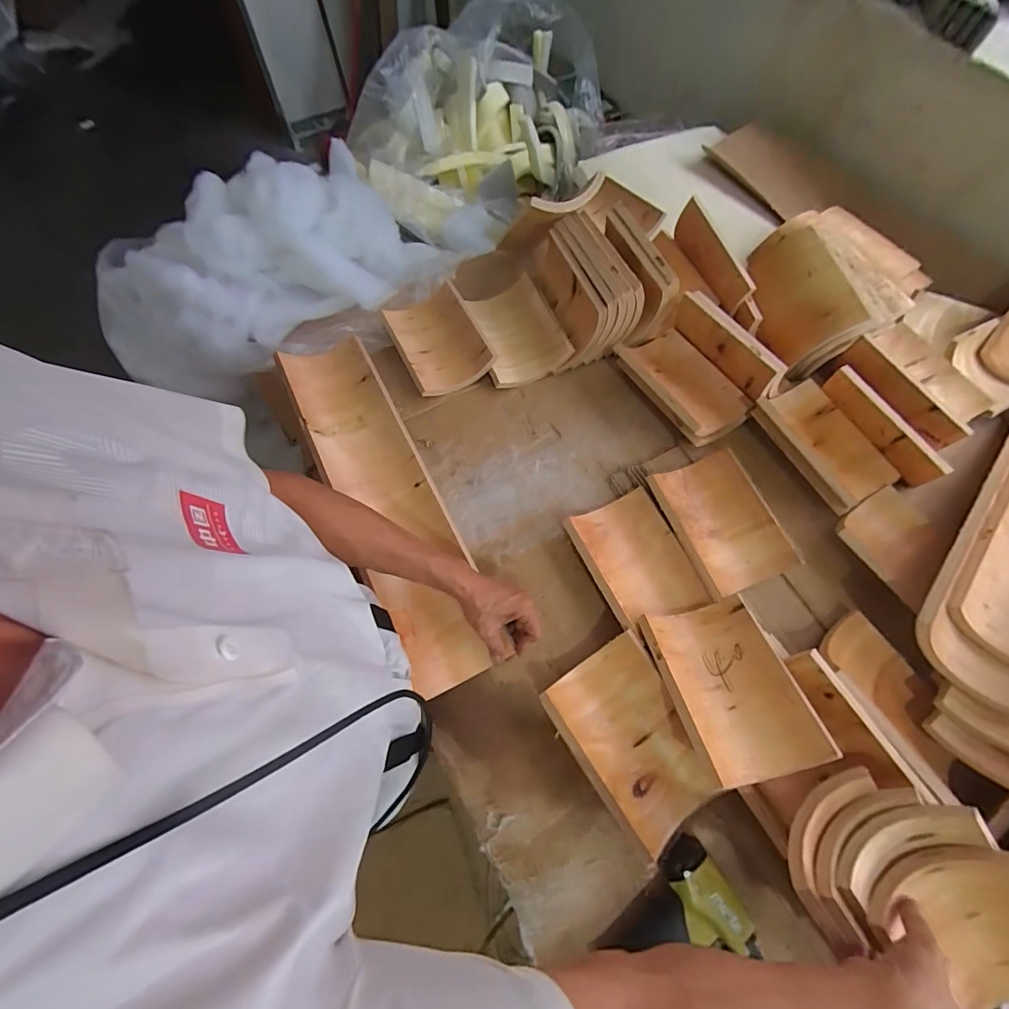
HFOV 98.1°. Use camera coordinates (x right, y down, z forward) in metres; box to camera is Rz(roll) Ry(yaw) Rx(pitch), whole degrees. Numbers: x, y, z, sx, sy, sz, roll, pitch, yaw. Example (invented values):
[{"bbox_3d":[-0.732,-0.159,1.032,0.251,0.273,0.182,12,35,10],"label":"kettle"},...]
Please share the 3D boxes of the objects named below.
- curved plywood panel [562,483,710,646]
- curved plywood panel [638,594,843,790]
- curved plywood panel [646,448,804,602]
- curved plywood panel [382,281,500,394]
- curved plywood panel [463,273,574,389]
[{"bbox_3d":[0.188,0.081,0.633,0.143,0.038,0.189,-23,71,-13],"label":"curved plywood panel"},{"bbox_3d":[0.267,0.217,0.531,0.140,0.032,0.195,-14,49,-3],"label":"curved plywood panel"},{"bbox_3d":[0.318,0.027,0.650,0.135,0.050,0.197,-20,70,-12],"label":"curved plywood panel"},{"bbox_3d":[-0.117,-0.294,0.778,0.146,0.062,0.196,-22,71,-12],"label":"curved plywood panel"},{"bbox_3d":[0.022,-0.313,0.790,0.139,0.060,0.196,-15,69,-10],"label":"curved plywood panel"}]

